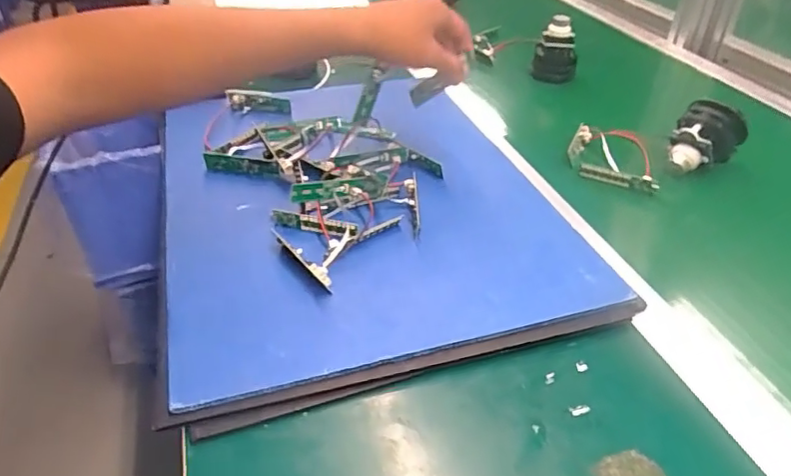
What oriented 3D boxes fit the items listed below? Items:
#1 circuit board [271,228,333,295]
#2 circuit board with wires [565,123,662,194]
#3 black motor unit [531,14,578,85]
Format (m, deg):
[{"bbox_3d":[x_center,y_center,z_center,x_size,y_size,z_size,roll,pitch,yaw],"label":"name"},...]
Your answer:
[{"bbox_3d":[-0.080,0.014,0.477,0.012,0.021,0.089,-25,43,-30],"label":"circuit board"},{"bbox_3d":[0.244,-0.092,0.633,0.099,0.036,0.084,15,39,20],"label":"circuit board with wires"},{"bbox_3d":[0.224,-0.255,0.794,0.063,0.087,0.048,6,40,5],"label":"black motor unit"}]

